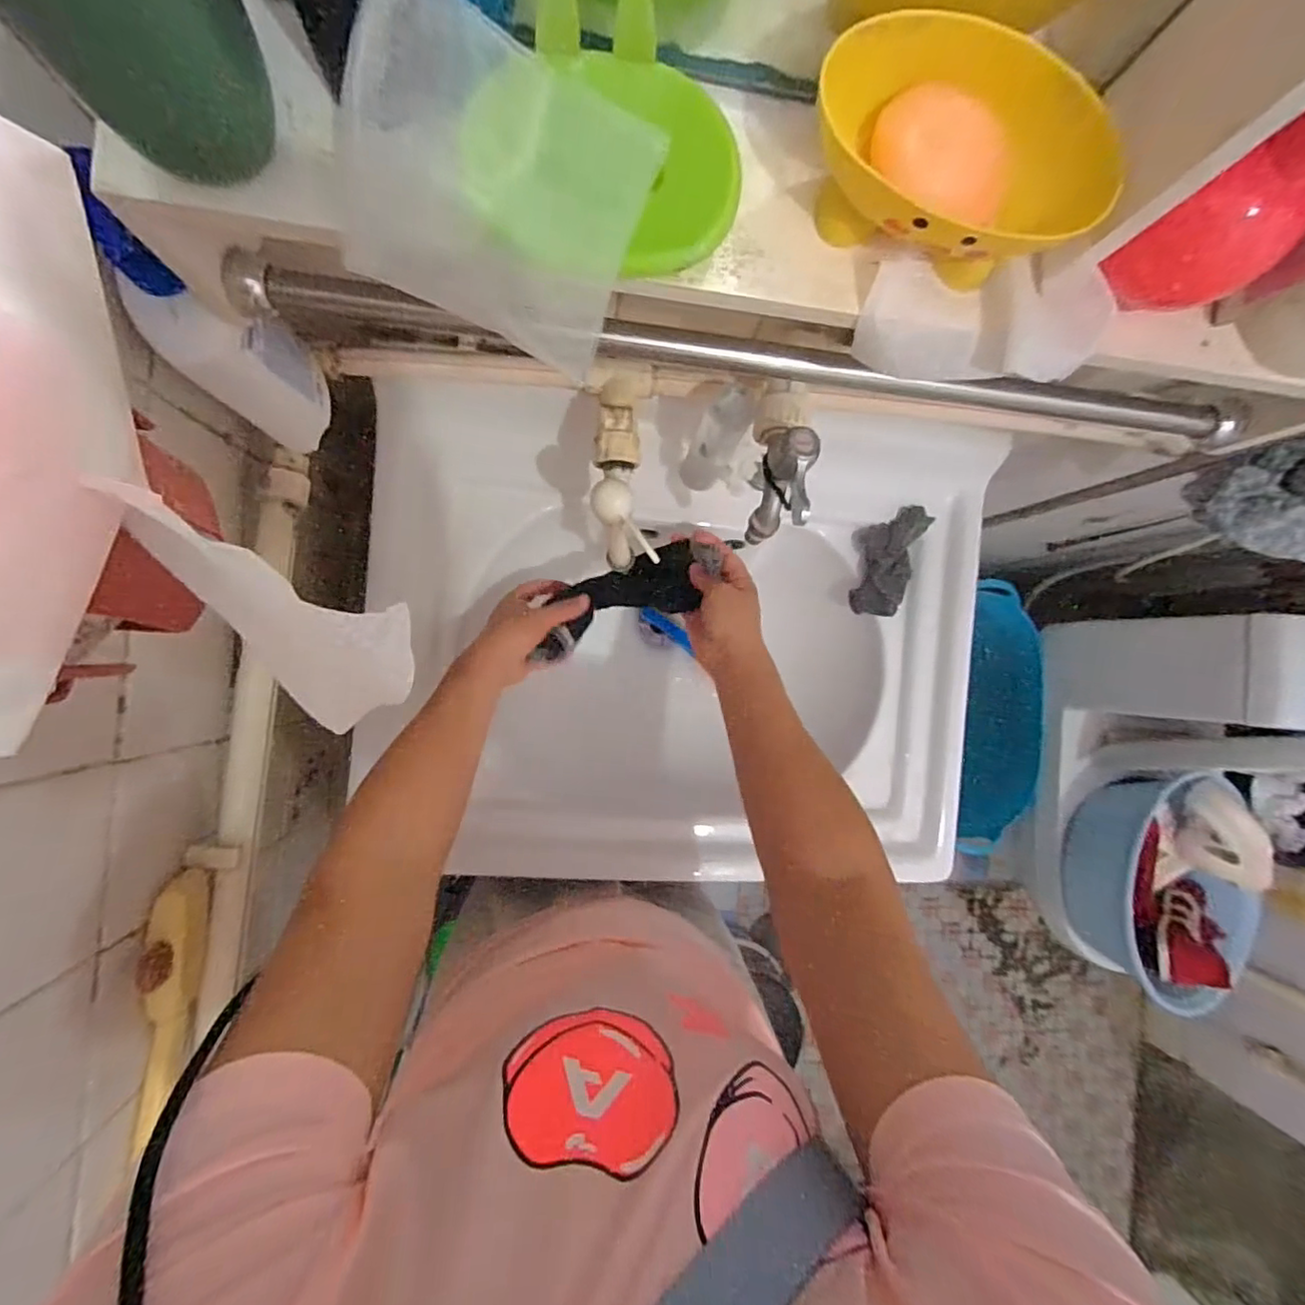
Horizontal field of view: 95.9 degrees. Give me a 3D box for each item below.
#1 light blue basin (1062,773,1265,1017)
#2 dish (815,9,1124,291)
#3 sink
[{"bbox_3d":[0.905,0.403,1.023,0.317,0.167,0.389,-4,90,-8],"label":"light blue basin"},{"bbox_3d":[0.121,-0.199,0.244,0.123,0.052,0.076,31,85,-6],"label":"dish"},{"bbox_3d":[0.033,-0.010,0.634,0.583,0.179,0.477,2,89,-8],"label":"sink"}]

